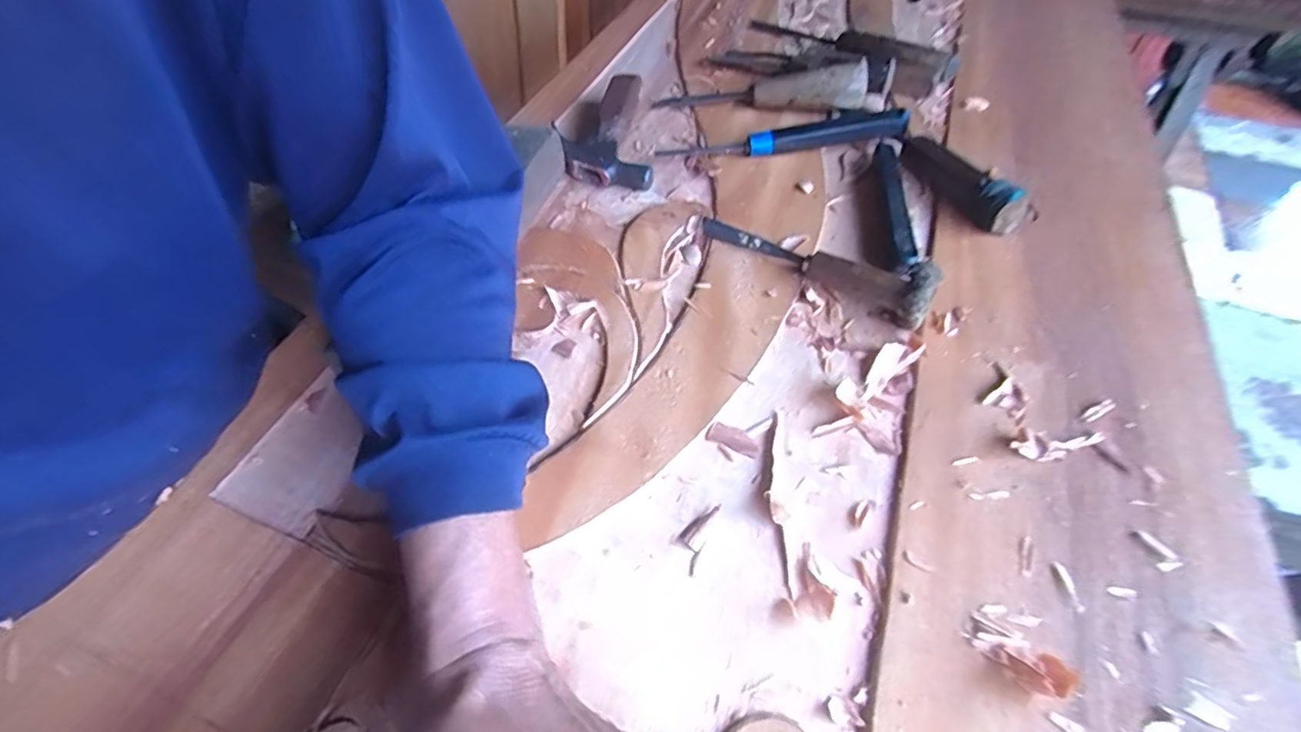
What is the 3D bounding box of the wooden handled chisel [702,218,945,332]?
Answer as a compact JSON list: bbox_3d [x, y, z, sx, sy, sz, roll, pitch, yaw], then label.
[{"bbox_3d":[0.116,-0.081,0.429,0.174,0.036,0.028,30,58,22],"label":"wooden handled chisel"}]

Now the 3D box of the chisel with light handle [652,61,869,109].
[{"bbox_3d":[0.108,-0.269,0.592,0.204,0.040,0.045,4,50,21],"label":"chisel with light handle"}]

